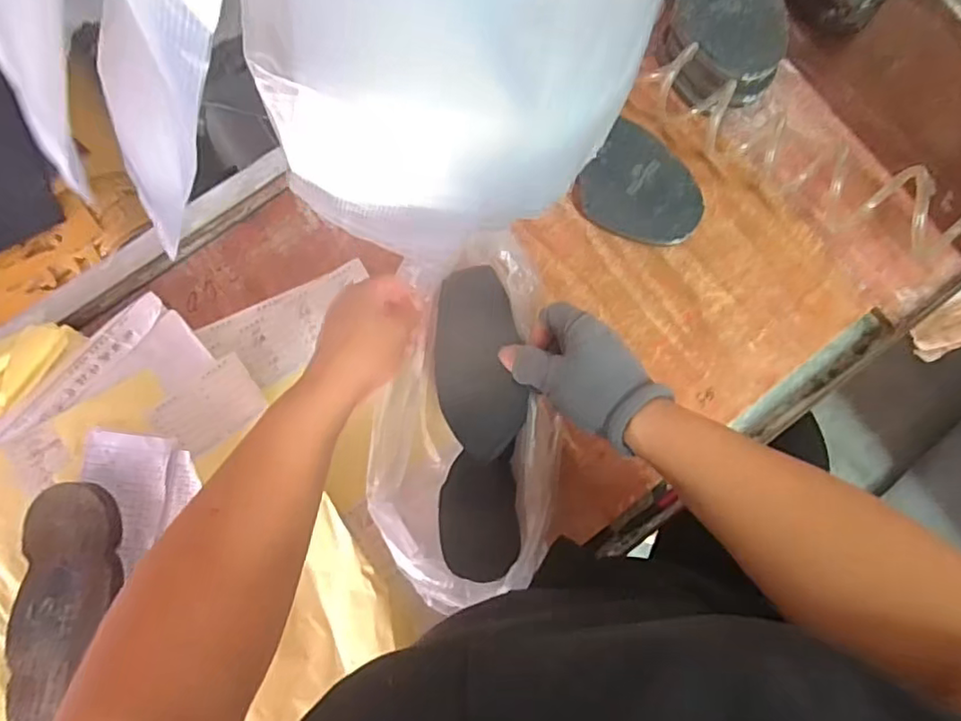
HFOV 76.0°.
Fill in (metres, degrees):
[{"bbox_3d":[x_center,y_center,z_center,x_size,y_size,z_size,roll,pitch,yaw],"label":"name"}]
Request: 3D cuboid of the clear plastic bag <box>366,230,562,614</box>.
[{"bbox_3d":[-0.012,0.047,0.467,0.139,0.093,0.263,9,80,3],"label":"clear plastic bag"}]

